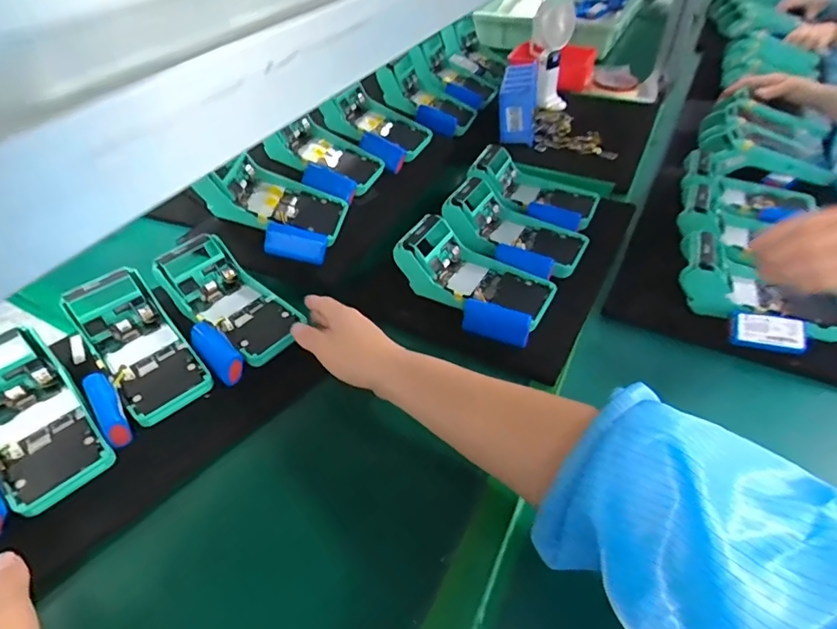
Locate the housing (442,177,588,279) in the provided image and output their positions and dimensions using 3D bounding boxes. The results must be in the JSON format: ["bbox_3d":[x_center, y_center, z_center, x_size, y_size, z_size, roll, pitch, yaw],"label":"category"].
[{"bbox_3d":[0.116,-0.108,0.571,0.157,0.062,0.103,15,41,25],"label":"housing"}]

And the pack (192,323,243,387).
[{"bbox_3d":[-0.199,0.034,0.469,0.028,0.023,0.077,-33,61,-32],"label":"pack"}]

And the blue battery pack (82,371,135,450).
[{"bbox_3d":[-0.277,0.082,0.424,0.021,0.023,0.074,-29,65,-28],"label":"blue battery pack"}]

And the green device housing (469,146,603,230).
[{"bbox_3d":[0.156,-0.174,0.640,0.159,0.074,0.099,17,42,27],"label":"green device housing"}]

